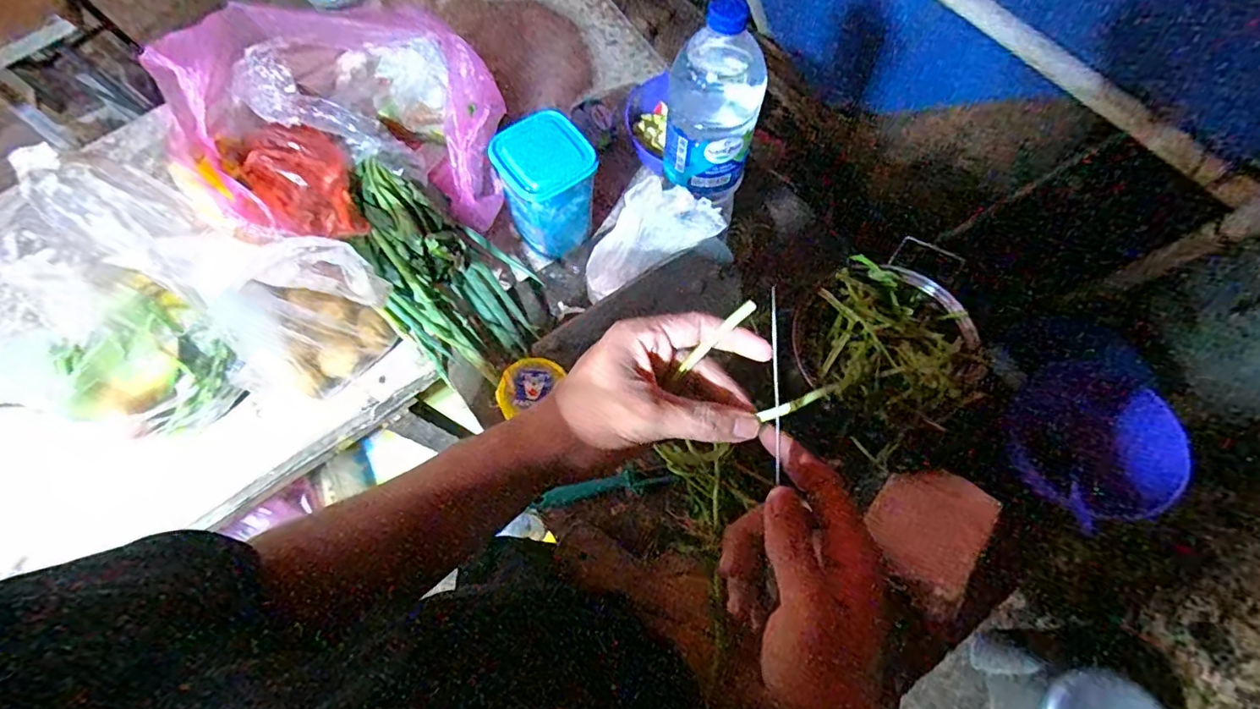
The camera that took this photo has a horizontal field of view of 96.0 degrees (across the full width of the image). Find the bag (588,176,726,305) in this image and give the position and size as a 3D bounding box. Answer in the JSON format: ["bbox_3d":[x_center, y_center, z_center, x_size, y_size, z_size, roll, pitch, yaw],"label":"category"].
[{"bbox_3d":[0.007,-0.104,0.553,0.090,0.165,0.046,7,66,-33],"label":"bag"}]

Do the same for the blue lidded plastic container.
[{"bbox_3d":[-0.096,-0.196,0.669,0.104,0.141,0.088,-40,73,-12],"label":"blue lidded plastic container"}]

